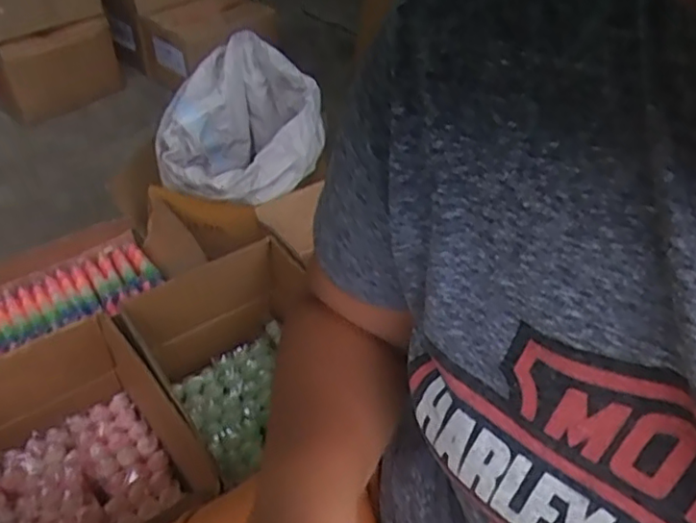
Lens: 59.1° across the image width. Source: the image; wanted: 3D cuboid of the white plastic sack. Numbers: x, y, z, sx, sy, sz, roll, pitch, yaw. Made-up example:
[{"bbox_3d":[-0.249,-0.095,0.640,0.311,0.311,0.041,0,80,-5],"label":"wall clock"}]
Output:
[{"bbox_3d":[-0.212,-0.271,1.253,0.315,0.203,0.451,-1,42,-1],"label":"white plastic sack"}]

